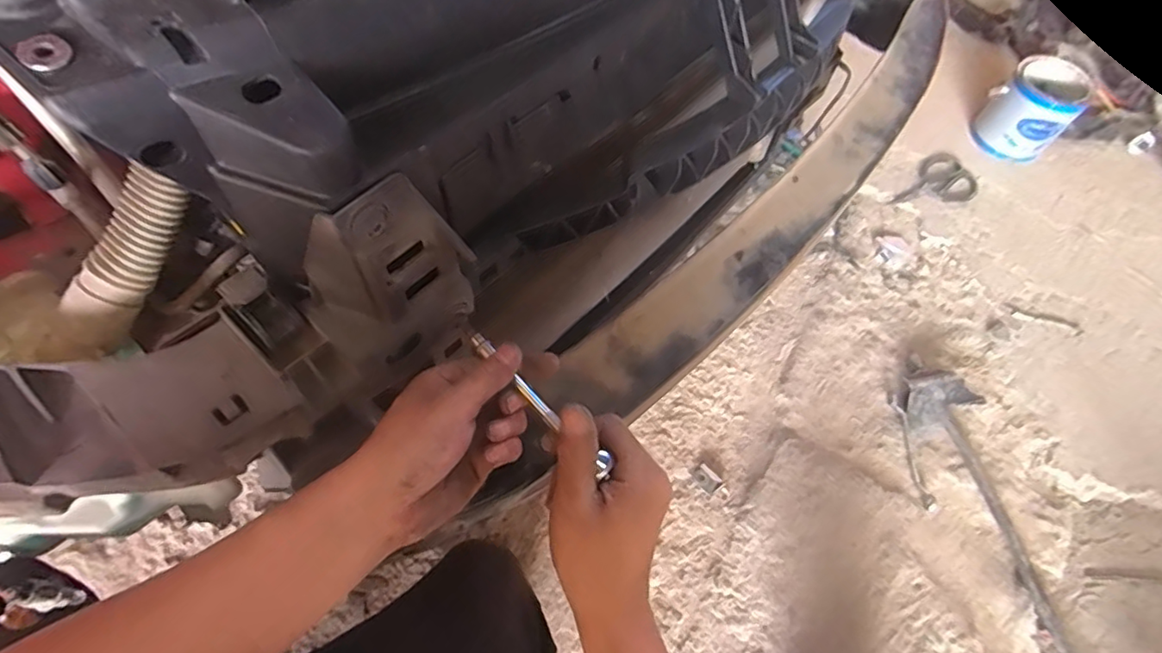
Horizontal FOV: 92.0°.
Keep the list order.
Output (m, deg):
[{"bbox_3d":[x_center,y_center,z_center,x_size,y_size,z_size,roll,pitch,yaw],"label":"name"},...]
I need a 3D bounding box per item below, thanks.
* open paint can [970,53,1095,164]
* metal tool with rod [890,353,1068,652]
[{"bbox_3d":[0.981,-0.472,1.224,0.152,0.154,0.155,-34,67,-21],"label":"open paint can"},{"bbox_3d":[0.621,0.325,0.857,0.147,0.031,0.590,-1,60,-4],"label":"metal tool with rod"}]

